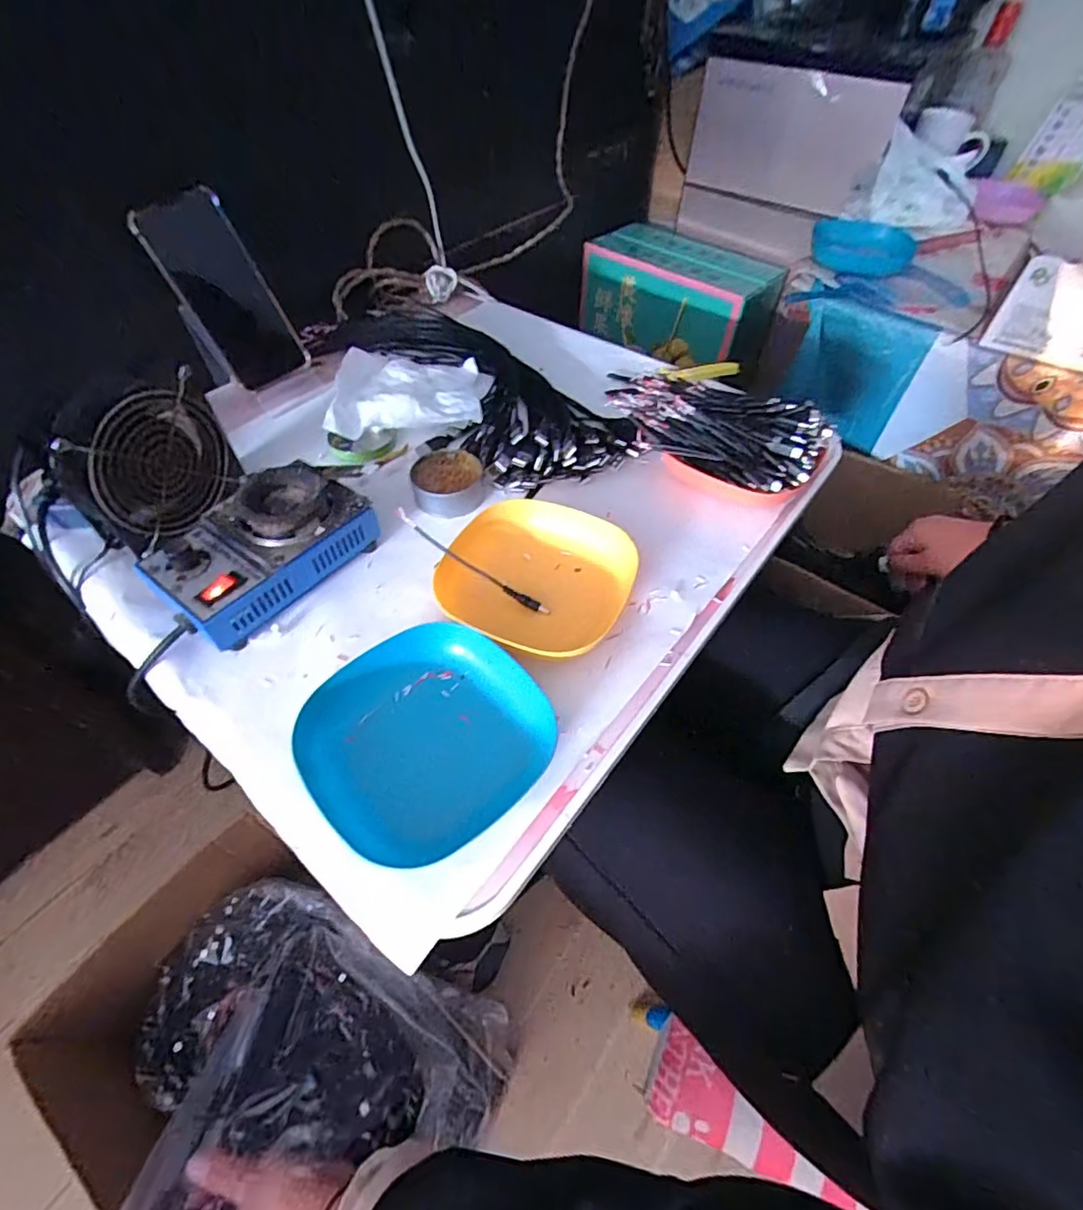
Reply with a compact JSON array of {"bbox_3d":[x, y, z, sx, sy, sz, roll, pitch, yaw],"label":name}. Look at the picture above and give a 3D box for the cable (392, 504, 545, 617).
[{"bbox_3d":[-0.054,-0.032,0.422,0.139,0.004,0.010,34,57,1],"label":"cable"}]

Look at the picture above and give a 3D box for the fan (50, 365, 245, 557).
[{"bbox_3d":[-0.307,-0.116,0.432,0.037,0.117,0.119,33,59,21],"label":"fan"}]

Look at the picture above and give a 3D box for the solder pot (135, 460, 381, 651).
[{"bbox_3d":[-0.216,-0.049,0.426,0.096,0.058,0.157,34,59,21],"label":"solder pot"}]

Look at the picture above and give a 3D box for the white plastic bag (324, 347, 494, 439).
[{"bbox_3d":[-0.135,-0.232,0.574,0.149,0.030,0.142,2,53,0],"label":"white plastic bag"}]

